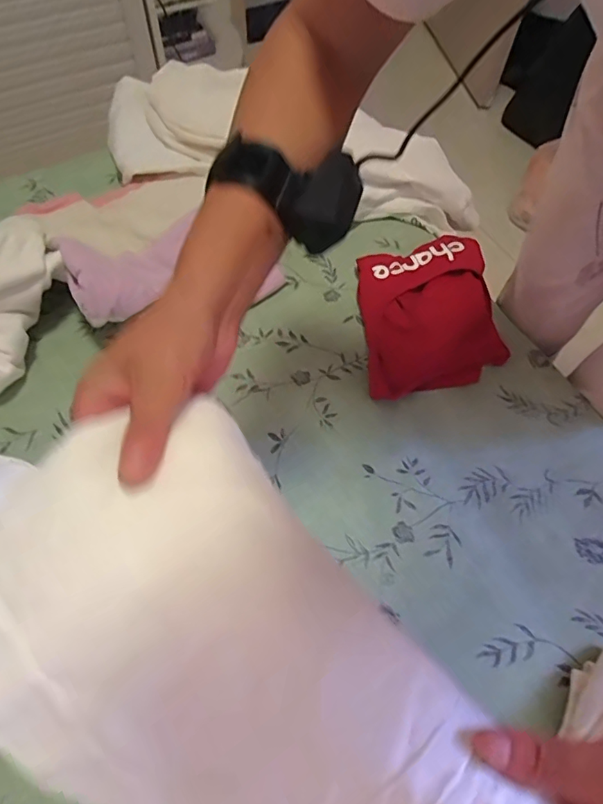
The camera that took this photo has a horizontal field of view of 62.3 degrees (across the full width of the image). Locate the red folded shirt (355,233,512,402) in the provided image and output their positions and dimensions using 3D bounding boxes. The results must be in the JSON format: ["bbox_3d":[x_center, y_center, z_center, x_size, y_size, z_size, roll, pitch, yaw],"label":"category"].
[{"bbox_3d":[0.175,-0.129,0.693,0.199,0.069,0.220,-10,63,-8],"label":"red folded shirt"}]

